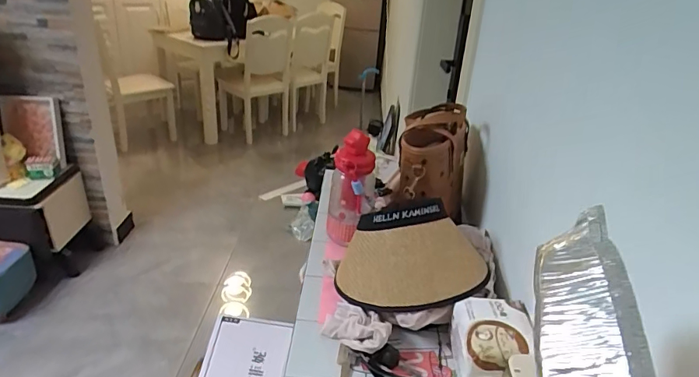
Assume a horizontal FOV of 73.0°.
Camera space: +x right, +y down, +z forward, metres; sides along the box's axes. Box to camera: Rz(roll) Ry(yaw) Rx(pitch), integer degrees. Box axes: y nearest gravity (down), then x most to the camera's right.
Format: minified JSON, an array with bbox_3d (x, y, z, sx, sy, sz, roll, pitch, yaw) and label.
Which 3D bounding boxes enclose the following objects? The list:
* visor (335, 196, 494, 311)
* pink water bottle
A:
[{"bbox_3d":[0.087,0.093,0.663,0.207,0.111,0.157,6,27,3],"label":"visor"},{"bbox_3d":[0.001,0.009,0.796,0.074,0.195,0.059,4,27,0],"label":"pink water bottle"}]

